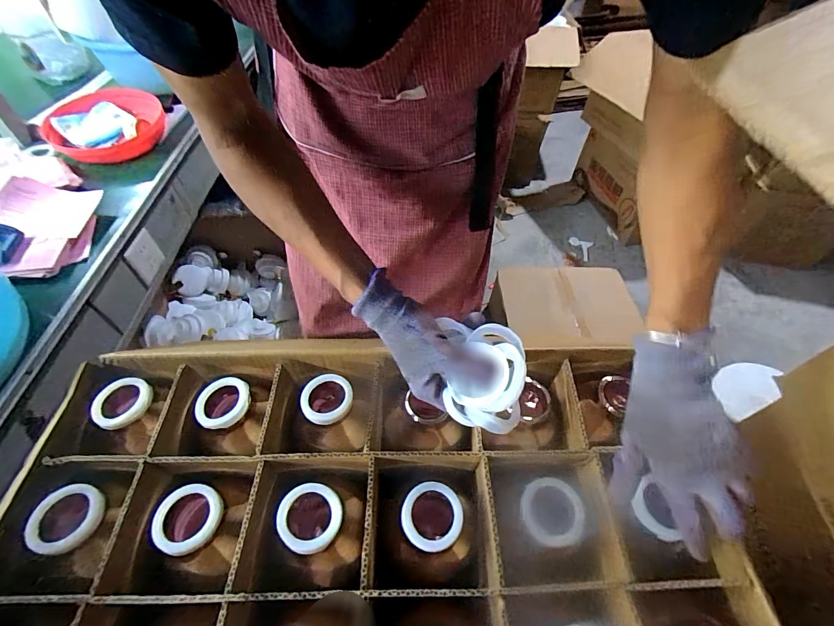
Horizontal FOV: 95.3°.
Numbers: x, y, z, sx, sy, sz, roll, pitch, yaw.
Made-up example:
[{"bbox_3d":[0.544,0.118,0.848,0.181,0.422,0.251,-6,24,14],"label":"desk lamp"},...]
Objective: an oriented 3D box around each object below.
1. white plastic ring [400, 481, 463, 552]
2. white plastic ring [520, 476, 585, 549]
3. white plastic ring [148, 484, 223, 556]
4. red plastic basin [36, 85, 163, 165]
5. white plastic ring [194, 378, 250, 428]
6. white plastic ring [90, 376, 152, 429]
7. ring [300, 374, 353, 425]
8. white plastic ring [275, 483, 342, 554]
[{"bbox_3d":[0.014,0.193,0.363,0.057,0.013,0.057,1,52,-1],"label":"white plastic ring"},{"bbox_3d":[0.129,0.189,0.363,0.057,0.004,0.060,-2,48,3],"label":"white plastic ring"},{"bbox_3d":[-0.212,0.189,0.350,0.054,0.016,0.058,1,52,-1],"label":"white plastic ring"},{"bbox_3d":[-0.690,-0.429,0.848,0.236,0.053,0.293,-36,61,-26],"label":"red plastic basin"},{"bbox_3d":[-0.219,0.100,0.424,0.057,0.014,0.056,1,52,-1],"label":"white plastic ring"},{"bbox_3d":[-0.330,0.097,0.423,0.052,0.012,0.058,30,56,20],"label":"white plastic ring"},{"bbox_3d":[-0.103,0.098,0.435,0.057,0.013,0.055,1,70,-4],"label":"ring"},{"bbox_3d":[-0.101,0.190,0.355,0.057,0.014,0.056,1,52,-1],"label":"white plastic ring"}]

